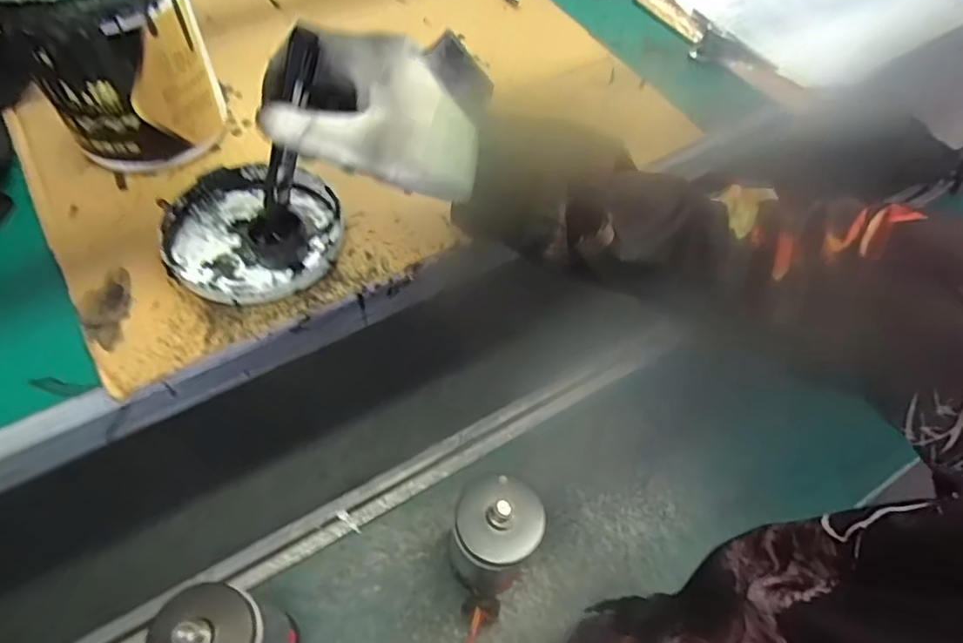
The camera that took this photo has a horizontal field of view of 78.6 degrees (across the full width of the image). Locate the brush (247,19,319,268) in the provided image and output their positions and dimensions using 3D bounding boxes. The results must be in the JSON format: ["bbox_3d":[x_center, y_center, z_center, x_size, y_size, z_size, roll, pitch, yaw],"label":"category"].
[{"bbox_3d":[-0.115,-0.092,0.351,0.034,0.156,0.028,-20,60,-37],"label":"brush"}]

